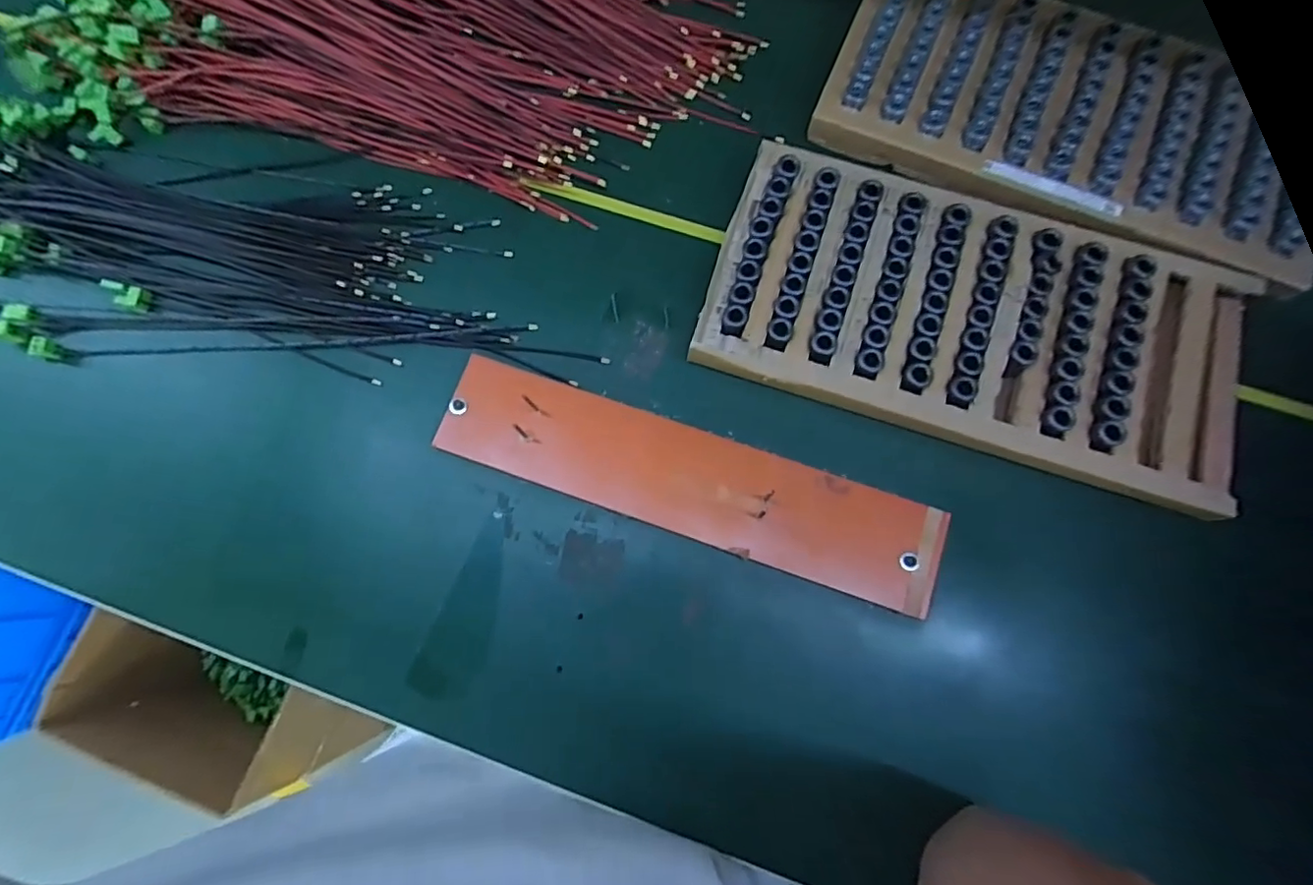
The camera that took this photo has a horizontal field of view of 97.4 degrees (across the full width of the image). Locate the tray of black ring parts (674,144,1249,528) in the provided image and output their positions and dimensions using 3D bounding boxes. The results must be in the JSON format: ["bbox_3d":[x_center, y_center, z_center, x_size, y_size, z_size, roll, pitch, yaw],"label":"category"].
[{"bbox_3d":[0.219,-0.085,0.404,0.354,0.044,0.178,20,78,3],"label":"tray of black ring parts"}]

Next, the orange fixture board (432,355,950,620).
[{"bbox_3d":[0.020,0.025,0.395,0.338,0.014,0.074,19,80,6],"label":"orange fixture board"}]

